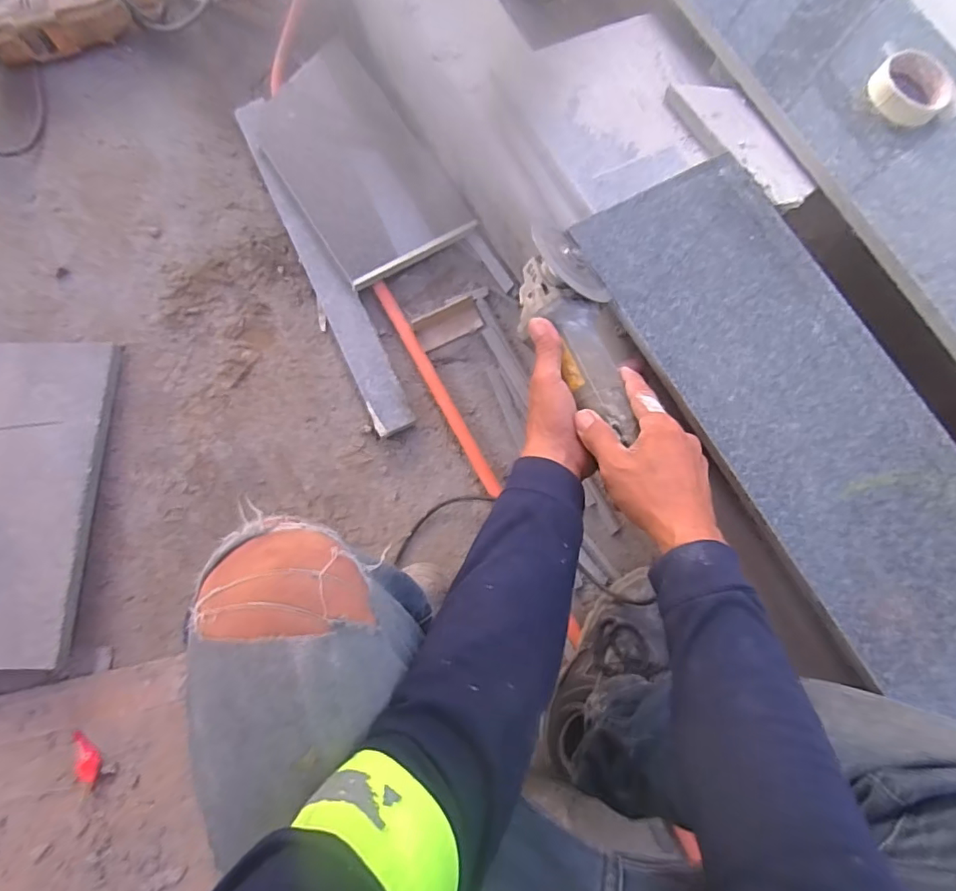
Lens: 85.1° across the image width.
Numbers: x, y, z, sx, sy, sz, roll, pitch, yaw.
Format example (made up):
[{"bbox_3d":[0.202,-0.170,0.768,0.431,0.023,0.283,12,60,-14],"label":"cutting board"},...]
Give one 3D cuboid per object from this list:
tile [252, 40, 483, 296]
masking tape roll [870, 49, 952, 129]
[{"bbox_3d":[-0.206,-0.454,0.829,0.213,0.022,0.408,-33,79,-10],"label":"tile"},{"bbox_3d":[0.495,-0.409,0.597,0.084,0.024,0.084,0,79,0],"label":"masking tape roll"}]

